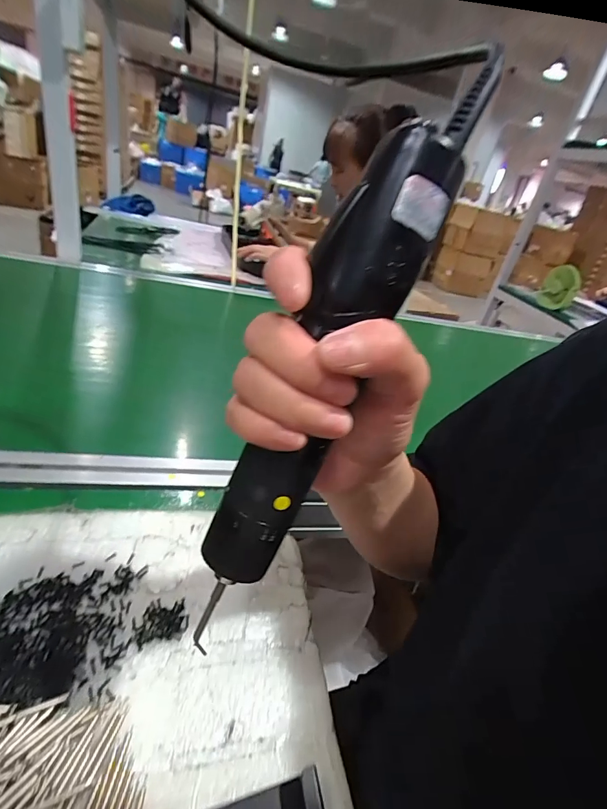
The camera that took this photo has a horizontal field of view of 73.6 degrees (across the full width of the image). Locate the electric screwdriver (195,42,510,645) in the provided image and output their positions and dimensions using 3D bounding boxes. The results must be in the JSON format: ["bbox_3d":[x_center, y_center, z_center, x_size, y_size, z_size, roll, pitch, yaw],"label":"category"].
[{"bbox_3d":[0.013,-0.022,0.168,0.037,0.242,0.029,27,8,29],"label":"electric screwdriver"}]

